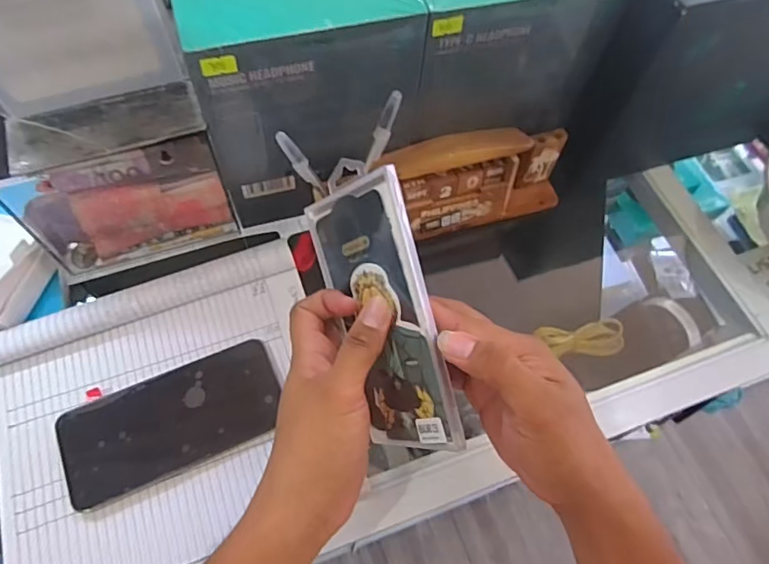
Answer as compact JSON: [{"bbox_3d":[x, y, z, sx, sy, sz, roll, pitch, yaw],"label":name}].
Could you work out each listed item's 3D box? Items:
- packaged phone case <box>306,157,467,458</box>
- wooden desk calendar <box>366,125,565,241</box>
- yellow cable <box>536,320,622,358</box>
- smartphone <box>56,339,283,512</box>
[{"bbox_3d":[-0.003,0.016,0.335,0.008,0.086,0.183,-12,87,-45],"label":"packaged phone case"},{"bbox_3d":[0.084,-0.096,0.483,0.189,0.079,0.053,-14,65,-10],"label":"wooden desk calendar"},{"bbox_3d":[0.252,0.073,0.669,0.108,0.016,0.046,-5,63,-6],"label":"yellow cable"},{"bbox_3d":[-0.161,0.105,0.402,0.157,0.008,0.074,-20,83,-17],"label":"smartphone"}]

